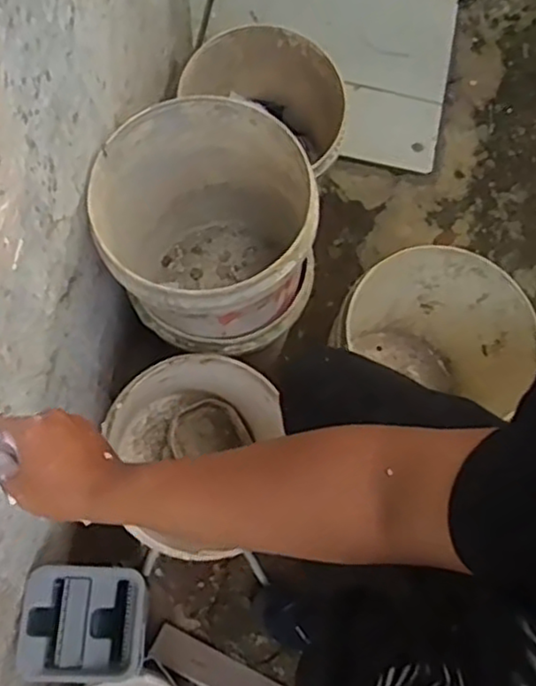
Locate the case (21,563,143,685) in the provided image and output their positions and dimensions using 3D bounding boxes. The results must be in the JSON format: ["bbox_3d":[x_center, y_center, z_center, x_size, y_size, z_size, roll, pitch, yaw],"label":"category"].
[{"bbox_3d":[-0.283,0.430,1.060,0.176,0.064,0.158,7,67,-17],"label":"case"}]

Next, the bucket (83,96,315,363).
[{"bbox_3d":[-0.091,-0.152,1.129,0.307,0.393,0.310,0,75,-2],"label":"bucket"}]

